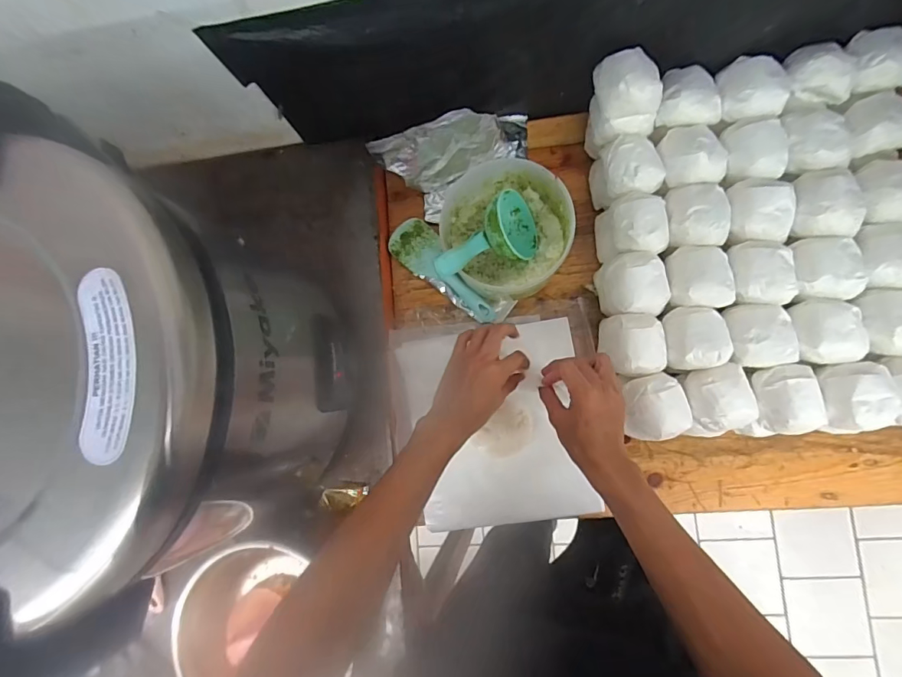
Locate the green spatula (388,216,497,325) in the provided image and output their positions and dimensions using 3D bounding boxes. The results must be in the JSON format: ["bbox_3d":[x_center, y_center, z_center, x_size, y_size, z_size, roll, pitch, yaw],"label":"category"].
[{"bbox_3d":[-0.013,-0.097,0.673,0.065,0.024,0.195,-42,81,2],"label":"green spatula"}]

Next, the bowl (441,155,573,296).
[{"bbox_3d":[0.078,-0.142,0.623,0.148,0.118,0.161,-1,84,8],"label":"bowl"}]

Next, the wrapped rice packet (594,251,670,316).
[{"bbox_3d":[0.241,-0.069,0.599,0.074,0.082,0.081,-7,83,7],"label":"wrapped rice packet"}]

